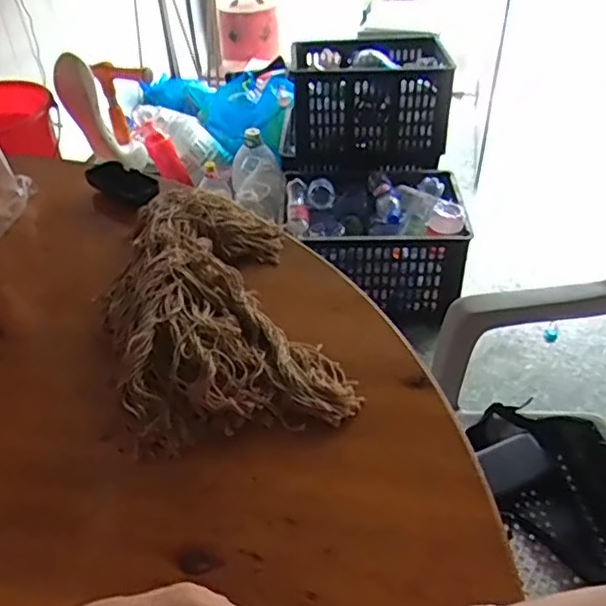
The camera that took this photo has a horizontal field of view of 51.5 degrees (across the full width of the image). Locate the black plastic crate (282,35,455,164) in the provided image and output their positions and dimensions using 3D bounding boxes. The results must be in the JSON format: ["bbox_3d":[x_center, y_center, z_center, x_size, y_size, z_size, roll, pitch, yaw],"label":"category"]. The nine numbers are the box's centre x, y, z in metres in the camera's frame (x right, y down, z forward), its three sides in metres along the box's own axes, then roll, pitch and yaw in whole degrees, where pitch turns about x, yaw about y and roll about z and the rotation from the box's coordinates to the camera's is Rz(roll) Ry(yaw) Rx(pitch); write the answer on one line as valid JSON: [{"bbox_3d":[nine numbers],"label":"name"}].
[{"bbox_3d":[0.198,-0.603,1.854,0.458,0.312,0.293,8,42,11],"label":"black plastic crate"}]

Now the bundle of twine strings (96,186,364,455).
[{"bbox_3d":[-0.093,-0.005,0.630,0.197,0.062,0.324,-13,42,-13],"label":"bundle of twine strings"}]

